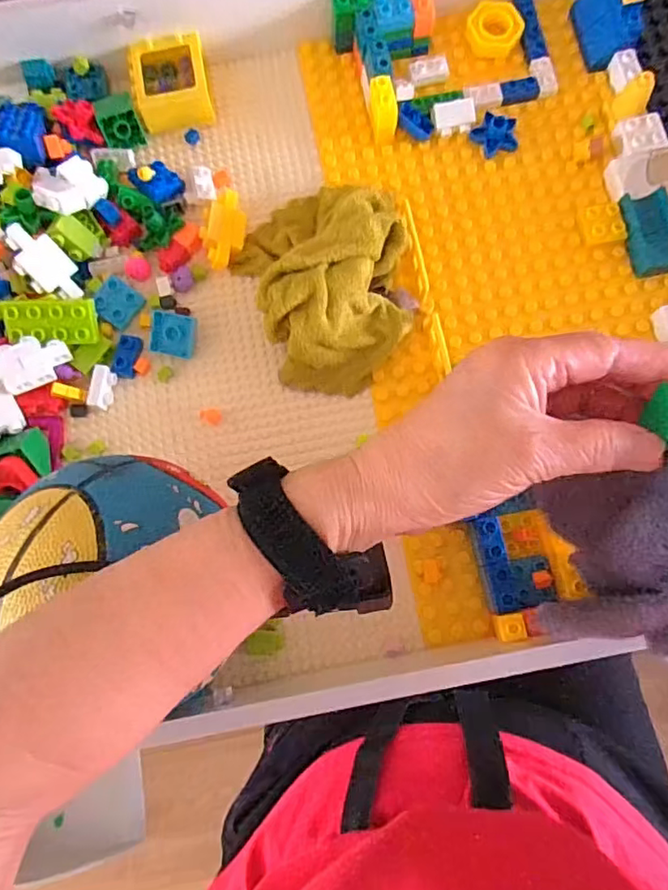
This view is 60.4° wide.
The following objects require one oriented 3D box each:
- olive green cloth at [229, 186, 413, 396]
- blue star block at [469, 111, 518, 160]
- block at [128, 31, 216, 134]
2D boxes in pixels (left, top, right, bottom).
[{"bbox_3d":[-0.007,-0.128,0.428,0.120,0.054,0.165,-11,78,-2],"label":"olive green cloth"},{"bbox_3d":[0.134,-0.258,0.474,0.033,0.014,0.033,-27,79,-6],"label":"blue star block"},{"bbox_3d":[-0.136,-0.305,0.485,0.060,0.031,0.073,-11,78,-3],"label":"block"}]

